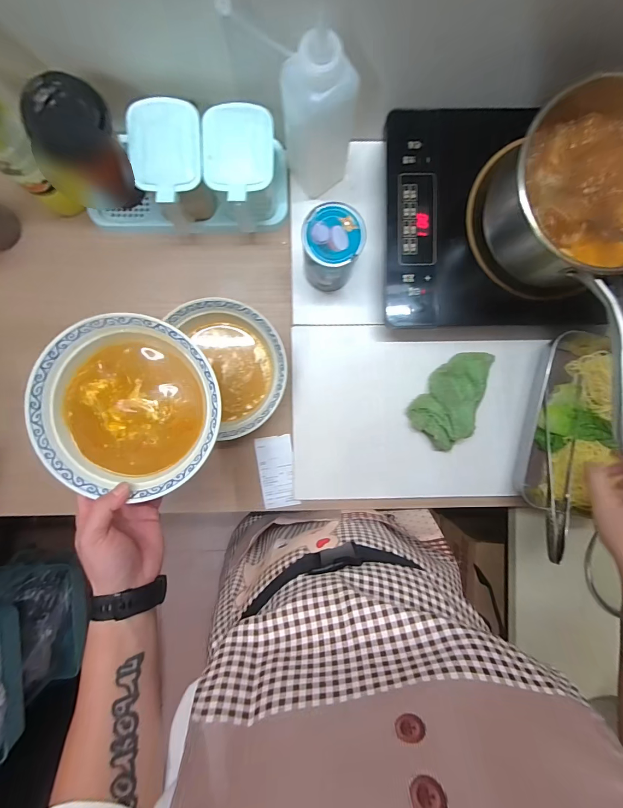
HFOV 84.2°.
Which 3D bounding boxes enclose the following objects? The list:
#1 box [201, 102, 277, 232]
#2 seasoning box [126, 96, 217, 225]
[{"bbox_3d":[-0.089,-0.305,0.459,0.083,0.091,0.114,0,91,-1],"label":"box"},{"bbox_3d":[-0.175,-0.299,0.447,0.081,0.082,0.123,-4,91,-1],"label":"seasoning box"}]

